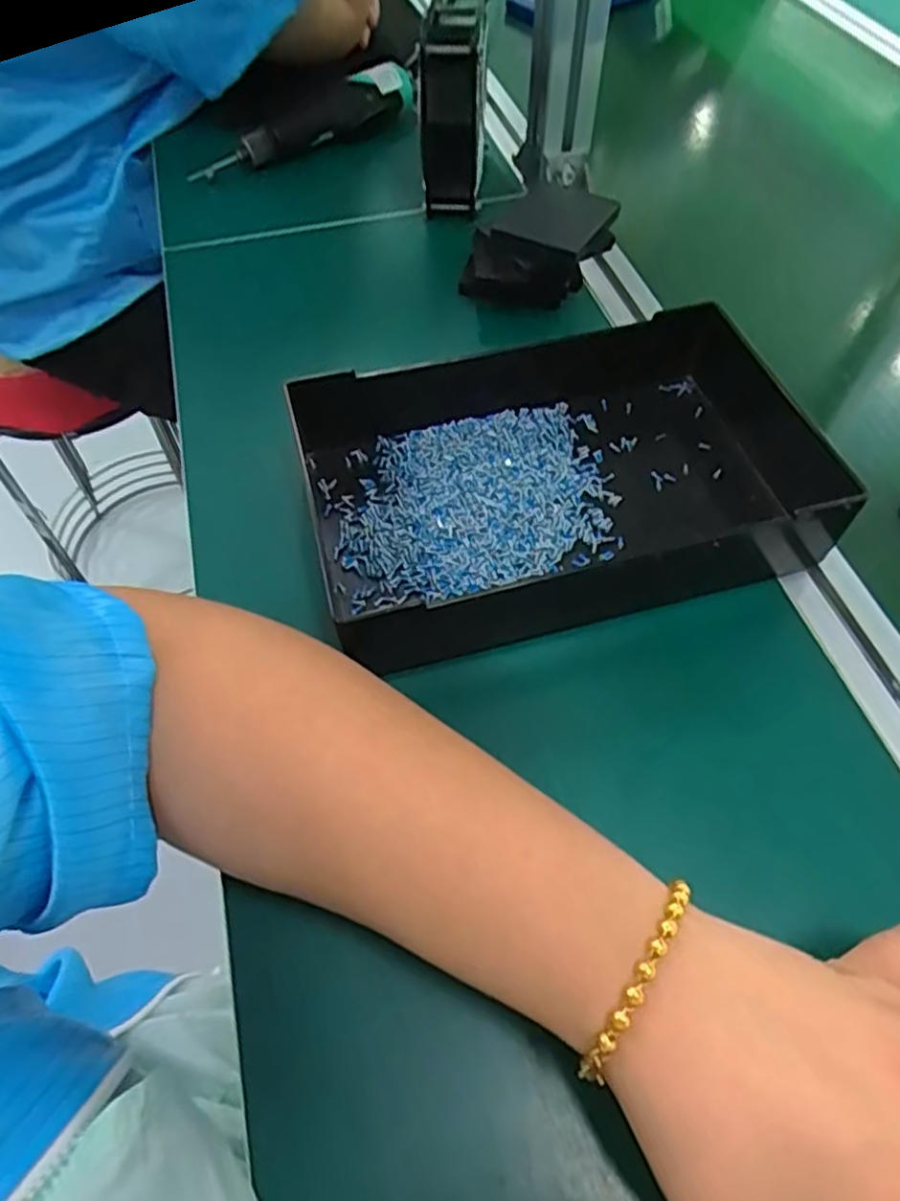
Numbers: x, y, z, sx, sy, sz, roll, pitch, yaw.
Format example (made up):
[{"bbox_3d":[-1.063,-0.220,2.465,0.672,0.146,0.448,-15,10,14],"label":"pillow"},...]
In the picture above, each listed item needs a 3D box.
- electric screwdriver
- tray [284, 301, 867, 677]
[{"bbox_3d":[-0.130,-0.435,0.663,0.231,0.052,0.036,-38,64,-21],"label":"electric screwdriver"},{"bbox_3d":[0.057,-0.071,0.389,0.253,0.046,0.167,-14,57,-8],"label":"tray"}]

